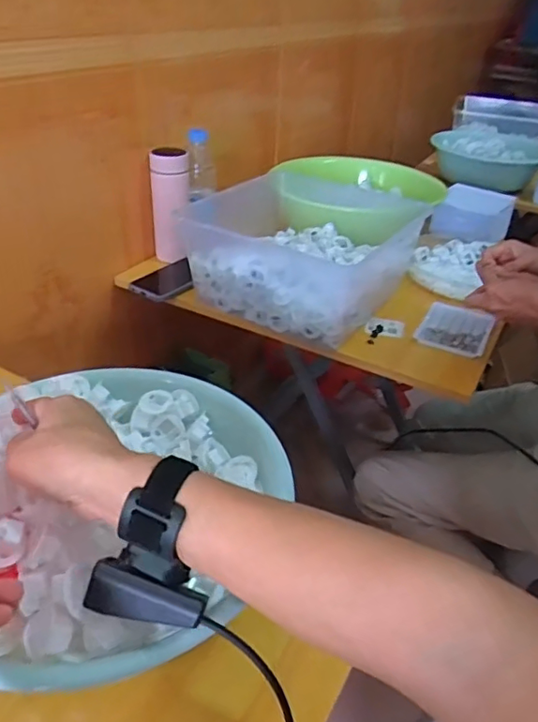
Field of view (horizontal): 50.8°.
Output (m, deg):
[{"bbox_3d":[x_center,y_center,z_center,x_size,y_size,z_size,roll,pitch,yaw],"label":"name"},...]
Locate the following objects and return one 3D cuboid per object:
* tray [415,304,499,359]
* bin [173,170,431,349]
[{"bbox_3d":[0.275,-0.047,0.843,0.100,0.016,0.133,19,38,21],"label":"tray"},{"bbox_3d":[0.042,-0.183,0.910,0.329,0.120,0.305,24,39,26],"label":"bin"}]

